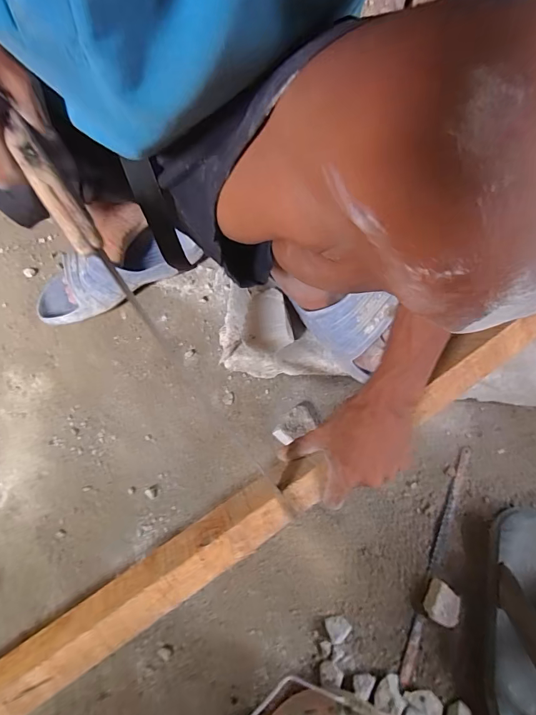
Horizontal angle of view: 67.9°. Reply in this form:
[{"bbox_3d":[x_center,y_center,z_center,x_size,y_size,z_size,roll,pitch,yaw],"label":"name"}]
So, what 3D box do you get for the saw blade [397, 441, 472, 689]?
[{"bbox_3d":[0.208,0.240,0.487,0.016,0.004,0.278,23,69,9],"label":"saw blade"}]

